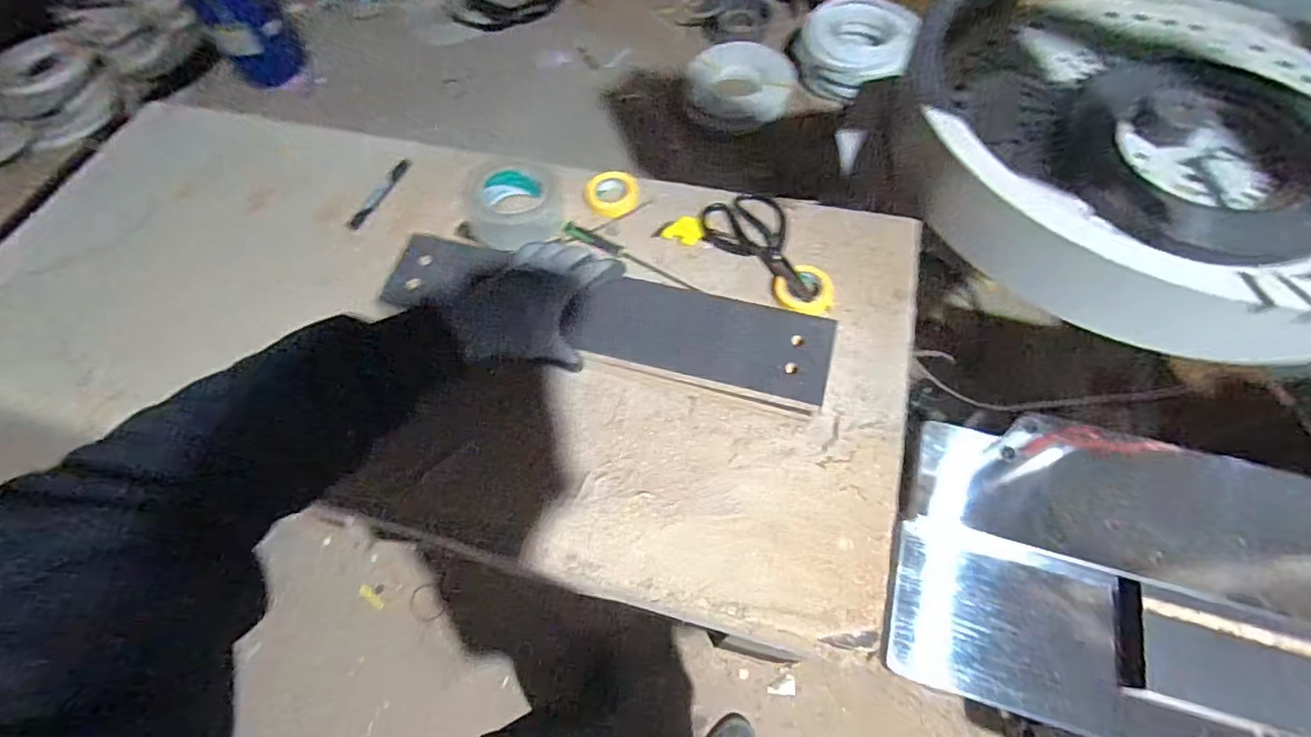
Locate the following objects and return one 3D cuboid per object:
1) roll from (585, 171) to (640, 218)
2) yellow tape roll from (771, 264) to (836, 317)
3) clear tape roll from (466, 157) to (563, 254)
[{"bbox_3d":[-0.055,-0.226,0.735,0.066,0.025,0.056,1,64,4],"label":"roll"},{"bbox_3d":[0.169,-0.091,0.646,0.068,0.015,0.055,14,66,10],"label":"yellow tape roll"},{"bbox_3d":[-0.176,-0.210,0.708,0.117,0.048,0.117,-1,64,3],"label":"clear tape roll"}]

